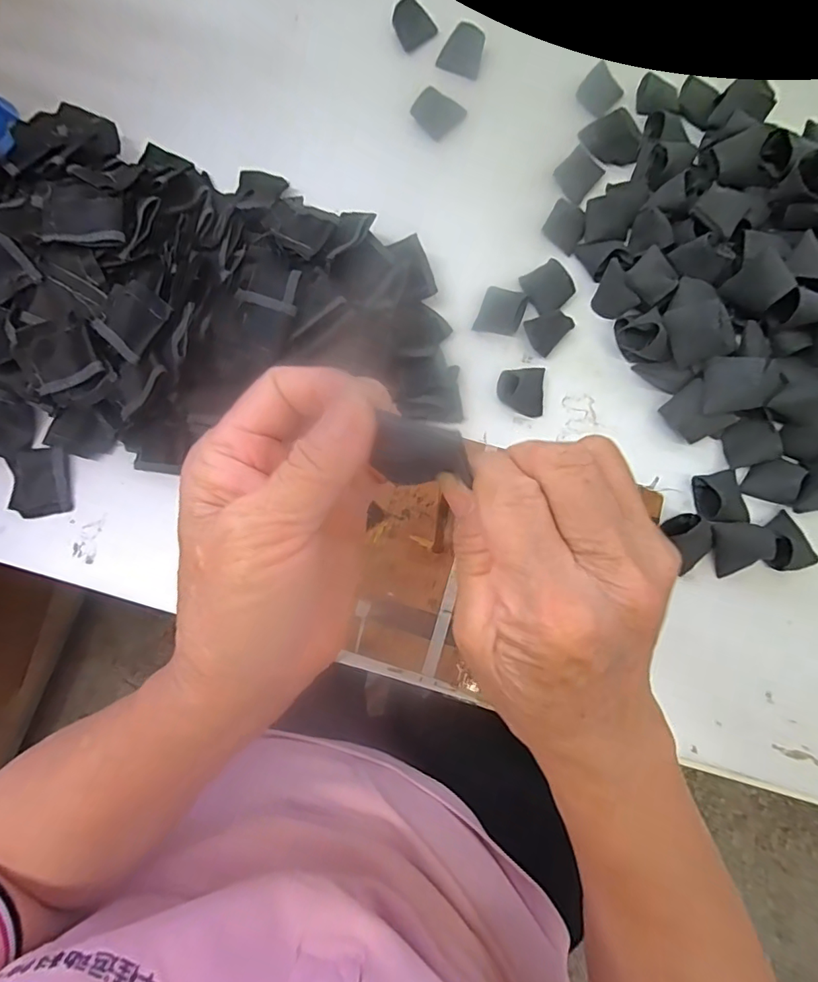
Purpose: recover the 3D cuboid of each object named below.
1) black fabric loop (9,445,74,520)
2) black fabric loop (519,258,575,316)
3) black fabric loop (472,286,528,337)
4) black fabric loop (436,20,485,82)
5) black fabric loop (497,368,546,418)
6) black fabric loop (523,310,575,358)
[{"bbox_3d":[-0.291,-0.006,0.390,0.048,0.007,0.054,-9,78,-1],"label":"black fabric loop"},{"bbox_3d":[0.117,-0.171,0.414,0.034,0.015,0.038,-31,79,-5],"label":"black fabric loop"},{"bbox_3d":[0.078,-0.151,0.413,0.036,0.009,0.039,21,79,5],"label":"black fabric loop"},{"bbox_3d":[0.051,-0.422,0.469,0.042,0.007,0.040,24,115,16],"label":"black fabric loop"},{"bbox_3d":[0.091,-0.081,0.401,0.036,0.007,0.039,5,78,2],"label":"black fabric loop"},{"bbox_3d":[0.114,-0.135,0.405,0.031,0.021,0.040,43,82,9],"label":"black fabric loop"}]

